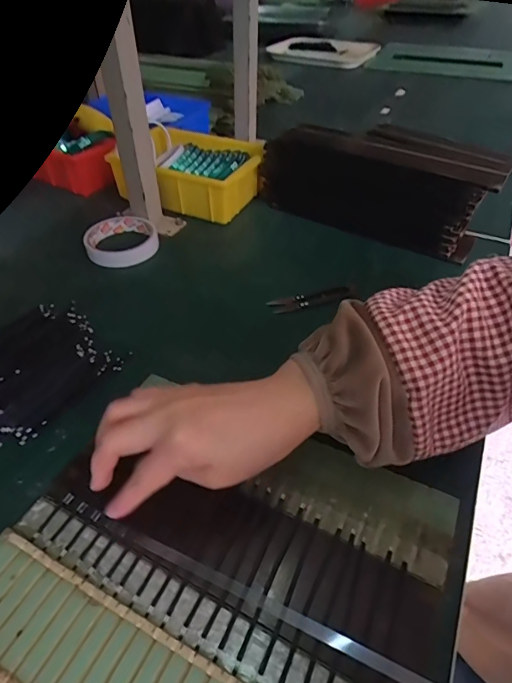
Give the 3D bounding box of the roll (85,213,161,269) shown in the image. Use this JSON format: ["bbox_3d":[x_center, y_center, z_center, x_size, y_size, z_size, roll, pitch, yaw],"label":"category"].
[{"bbox_3d":[-0.171,-0.129,0.551,0.087,0.023,0.096,-9,45,-8],"label":"roll"}]

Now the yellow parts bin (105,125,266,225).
[{"bbox_3d":[-0.088,-0.236,0.621,0.185,0.080,0.118,15,47,16],"label":"yellow parts bin"}]

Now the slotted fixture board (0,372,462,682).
[{"bbox_3d":[-0.035,0.152,0.263,0.262,0.020,0.254,19,48,20],"label":"slotted fixture board"}]

